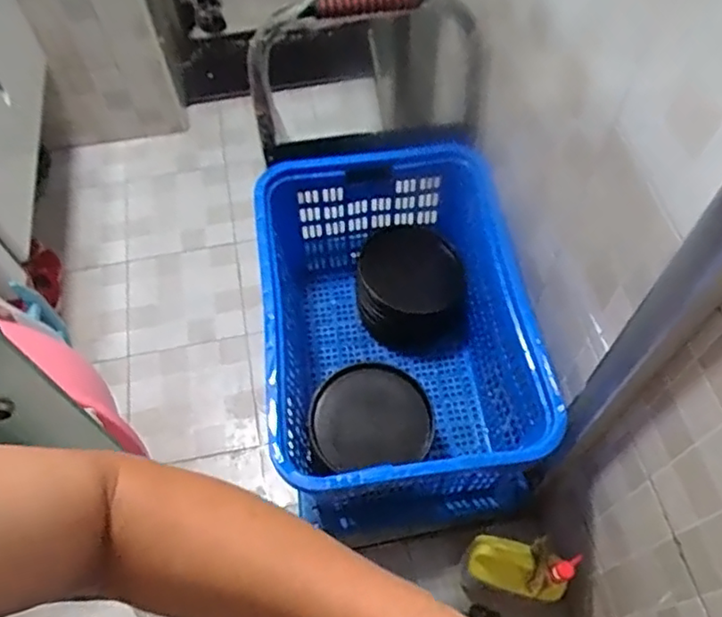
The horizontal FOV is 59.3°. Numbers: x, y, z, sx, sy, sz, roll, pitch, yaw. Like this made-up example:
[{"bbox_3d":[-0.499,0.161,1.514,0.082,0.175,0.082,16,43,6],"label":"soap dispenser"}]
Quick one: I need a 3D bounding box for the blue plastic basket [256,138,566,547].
[{"bbox_3d":[0.070,0.057,1.224,0.454,0.392,0.615,-6,60,-3],"label":"blue plastic basket"}]

